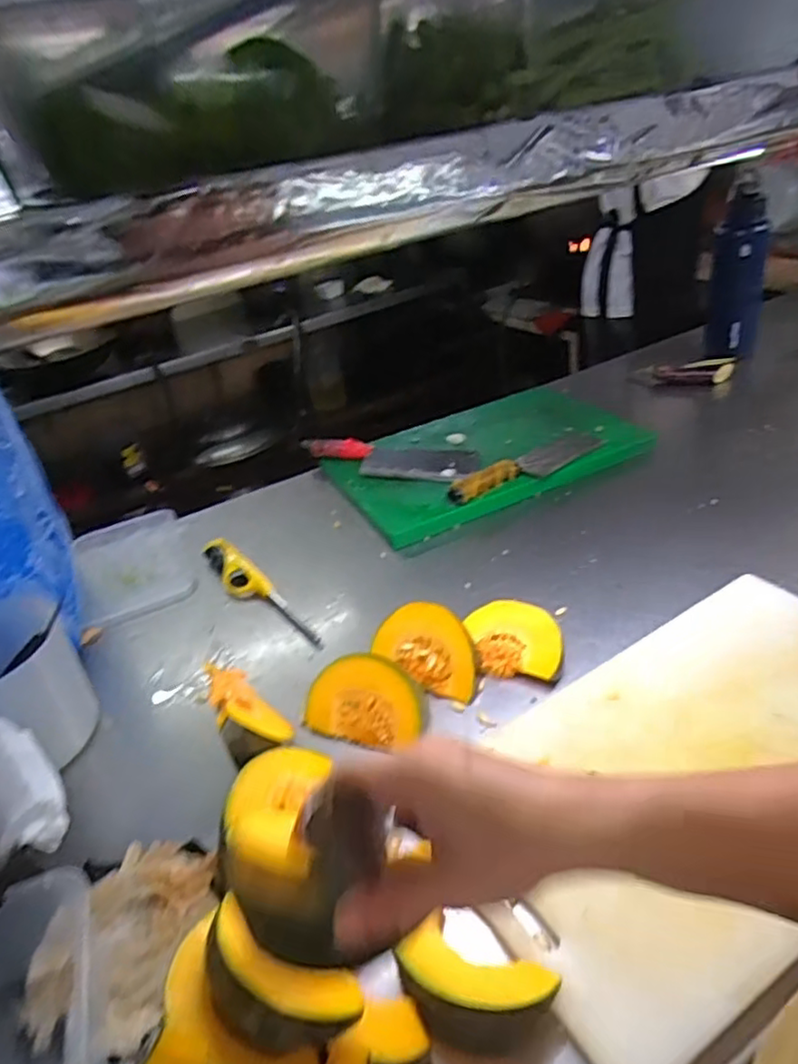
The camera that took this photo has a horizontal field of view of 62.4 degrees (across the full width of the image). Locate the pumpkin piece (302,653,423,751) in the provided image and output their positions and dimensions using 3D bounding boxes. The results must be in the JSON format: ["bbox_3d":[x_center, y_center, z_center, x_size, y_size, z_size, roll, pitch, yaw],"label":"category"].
[{"bbox_3d":[-0.027,0.163,0.627,0.122,0.067,0.075,9,37,29],"label":"pumpkin piece"}]

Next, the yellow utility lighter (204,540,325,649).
[{"bbox_3d":[-0.179,0.075,0.828,0.044,0.024,0.270,-27,39,-28],"label":"yellow utility lighter"}]

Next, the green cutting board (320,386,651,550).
[{"bbox_3d":[0.135,-0.145,1.057,0.482,0.017,0.337,-21,36,-21],"label":"green cutting board"}]

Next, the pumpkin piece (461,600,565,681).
[{"bbox_3d":[0.117,0.110,0.661,0.093,0.027,0.083,1,53,19],"label":"pumpkin piece"}]

